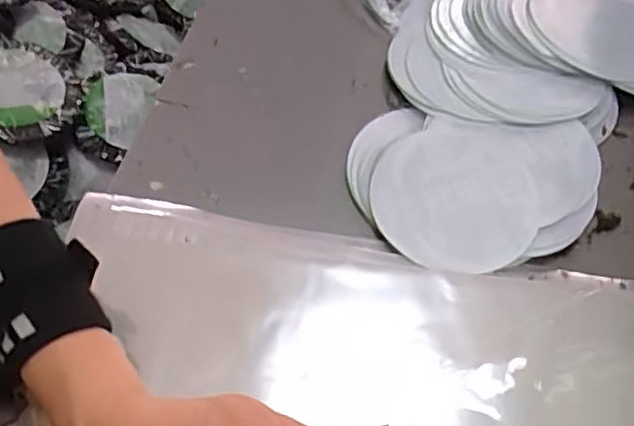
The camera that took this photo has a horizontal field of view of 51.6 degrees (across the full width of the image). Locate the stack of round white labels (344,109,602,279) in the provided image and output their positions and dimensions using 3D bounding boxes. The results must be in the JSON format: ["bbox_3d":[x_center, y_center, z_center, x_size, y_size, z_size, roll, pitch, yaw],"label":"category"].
[{"bbox_3d":[0.115,-0.015,0.484,0.178,0.017,0.135,9,59,3],"label":"stack of round white labels"}]

